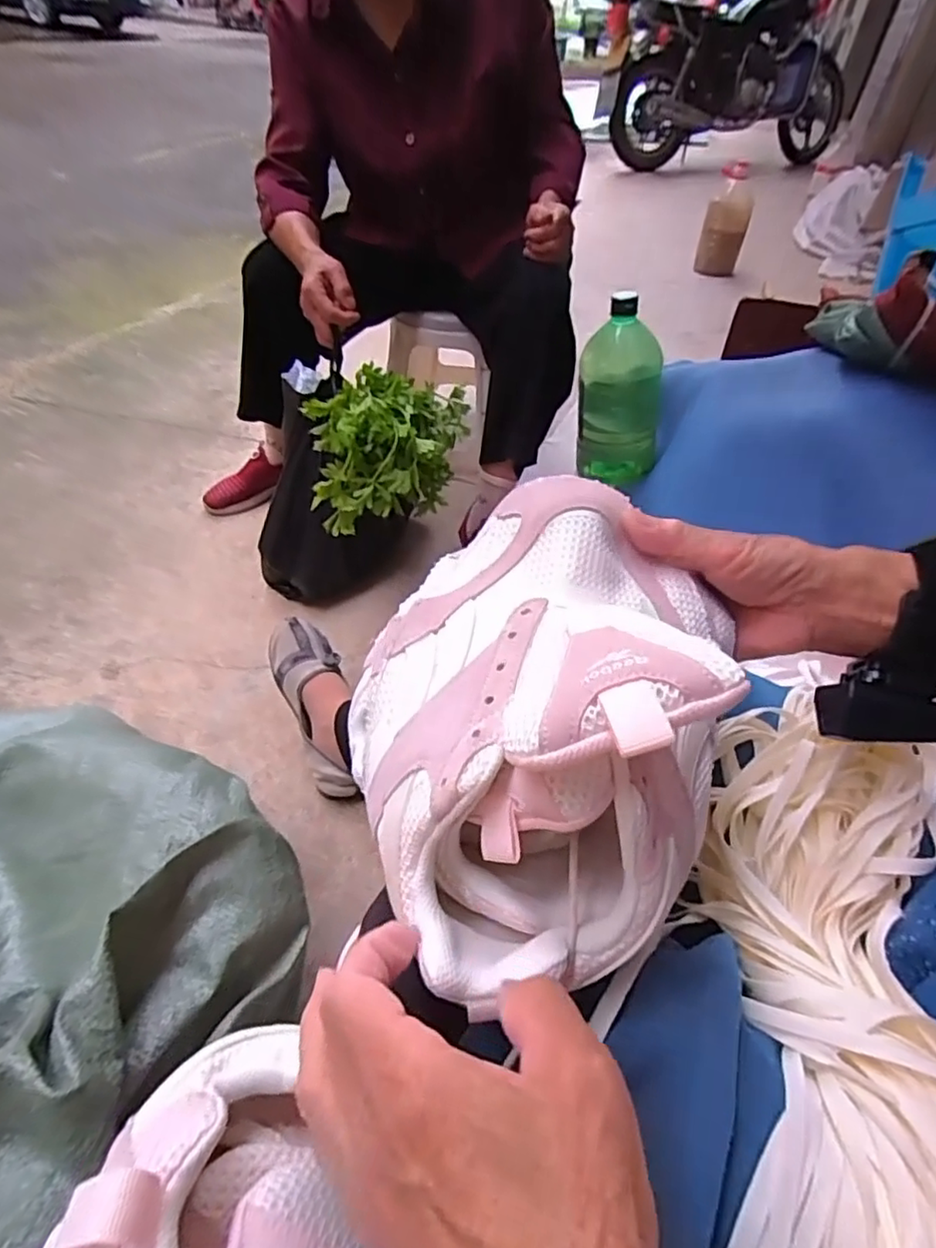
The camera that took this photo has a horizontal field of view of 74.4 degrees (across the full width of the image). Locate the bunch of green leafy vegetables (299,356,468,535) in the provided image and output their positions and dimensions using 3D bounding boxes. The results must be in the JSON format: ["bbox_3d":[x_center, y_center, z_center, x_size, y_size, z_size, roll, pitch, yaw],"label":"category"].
[{"bbox_3d":[-0.109,-0.245,0.857,0.208,0.143,0.187,1,46,-4],"label":"bunch of green leafy vegetables"}]

